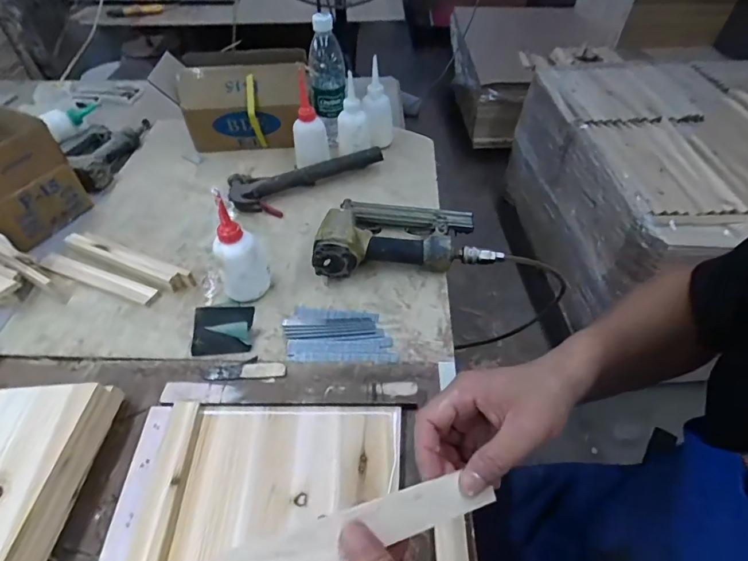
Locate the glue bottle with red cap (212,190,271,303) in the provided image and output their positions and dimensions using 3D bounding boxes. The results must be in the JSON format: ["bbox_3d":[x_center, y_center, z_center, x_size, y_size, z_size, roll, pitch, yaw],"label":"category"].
[{"bbox_3d":[-0.174,-0.041,0.560,0.059,0.153,0.055,-12,47,-12],"label":"glue bottle with red cap"}]

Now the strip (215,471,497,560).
[{"bbox_3d":[-0.004,0.160,0.282,0.193,0.008,0.028,-3,52,-29],"label":"strip"}]

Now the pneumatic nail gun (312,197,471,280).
[{"bbox_3d":[0.035,-0.074,0.652,0.244,0.067,0.152,-3,46,-3],"label":"pneumatic nail gun"}]

